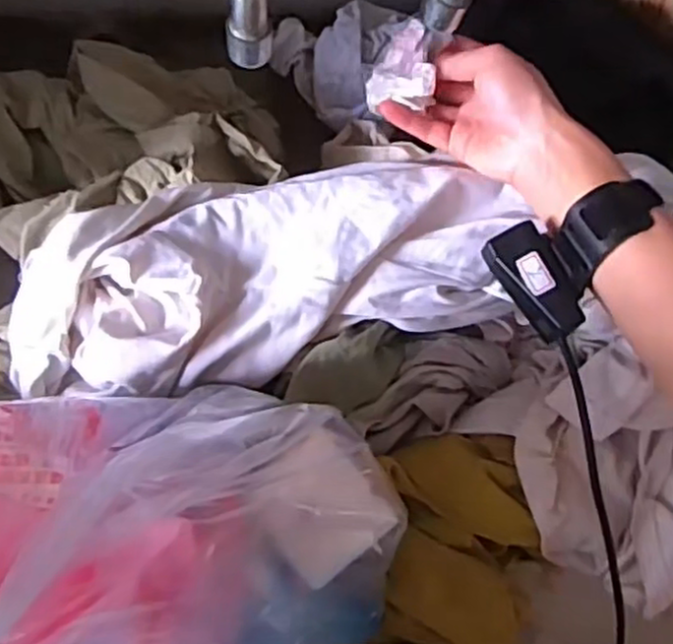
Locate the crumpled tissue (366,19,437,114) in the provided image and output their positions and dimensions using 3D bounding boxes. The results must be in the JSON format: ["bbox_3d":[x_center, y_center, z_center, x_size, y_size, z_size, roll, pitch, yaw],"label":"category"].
[{"bbox_3d":[0.040,-0.173,0.481,0.038,0.033,0.052,-9,89,-9],"label":"crumpled tissue"}]

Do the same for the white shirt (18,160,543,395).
[{"bbox_3d":[-0.049,-0.030,0.481,0.349,0.068,0.134,-10,89,-9],"label":"white shirt"}]

